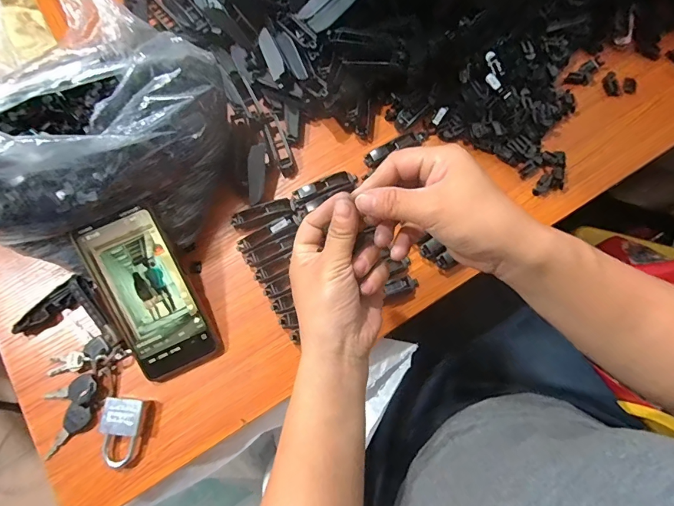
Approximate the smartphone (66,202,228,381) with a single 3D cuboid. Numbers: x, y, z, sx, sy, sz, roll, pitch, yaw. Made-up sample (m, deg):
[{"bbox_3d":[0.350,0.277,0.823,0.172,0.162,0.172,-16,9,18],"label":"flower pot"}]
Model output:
[{"bbox_3d":[-0.183,0.041,0.392,0.080,0.011,0.165,-26,97,-6],"label":"smartphone"}]

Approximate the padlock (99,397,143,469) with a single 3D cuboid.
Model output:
[{"bbox_3d":[-0.206,0.171,0.383,0.034,0.019,0.059,4,74,2],"label":"padlock"}]

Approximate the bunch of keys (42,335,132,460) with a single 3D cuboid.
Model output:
[{"bbox_3d":[-0.262,0.134,0.395,0.065,0.016,0.110,28,77,9],"label":"bunch of keys"}]

